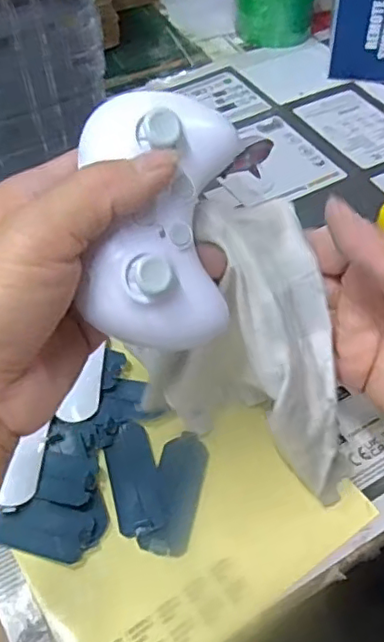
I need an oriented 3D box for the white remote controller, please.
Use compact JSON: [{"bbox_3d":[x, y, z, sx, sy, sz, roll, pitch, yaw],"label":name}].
[{"bbox_3d":[-0.011,-0.045,0.254,0.069,0.111,0.046,4,7,-28],"label":"white remote controller"}]

